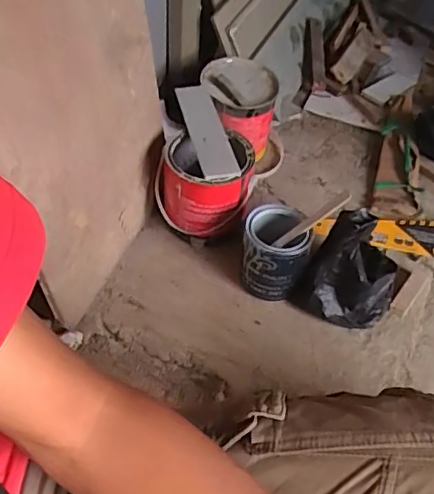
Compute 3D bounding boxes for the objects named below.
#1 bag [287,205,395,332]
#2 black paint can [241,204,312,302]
[{"bbox_3d":[0.225,0.042,0.932,0.139,0.118,0.154,30,54,20],"label":"bag"},{"bbox_3d":[0.096,0.012,0.943,0.103,0.124,0.106,2,50,-2],"label":"black paint can"}]

